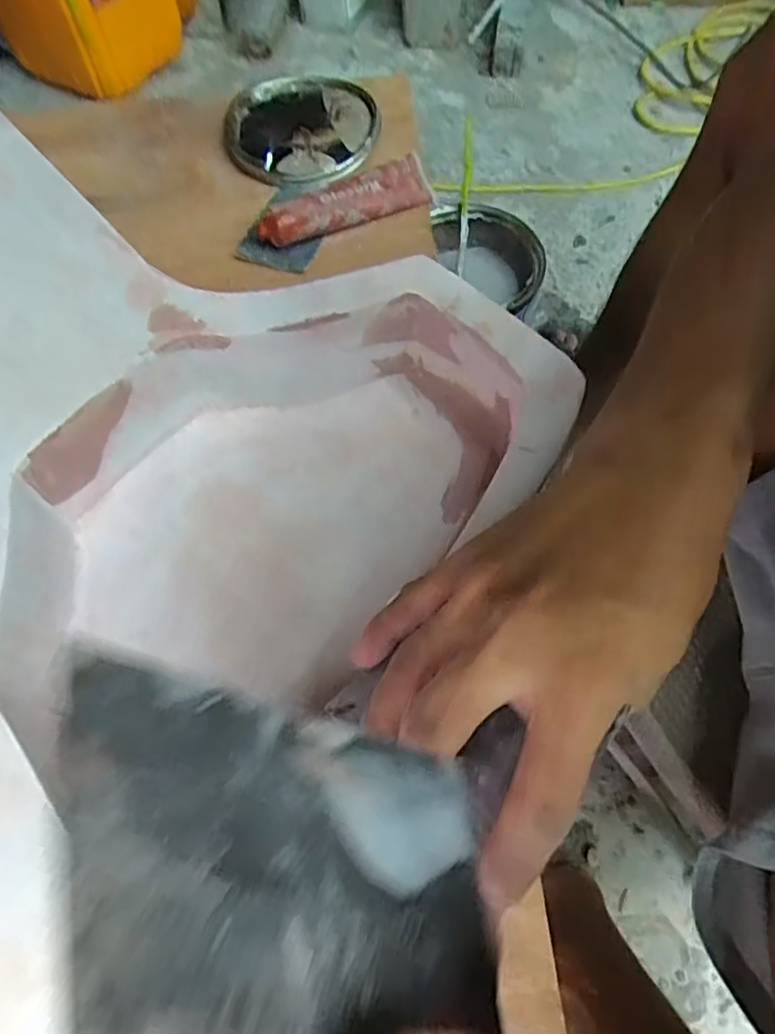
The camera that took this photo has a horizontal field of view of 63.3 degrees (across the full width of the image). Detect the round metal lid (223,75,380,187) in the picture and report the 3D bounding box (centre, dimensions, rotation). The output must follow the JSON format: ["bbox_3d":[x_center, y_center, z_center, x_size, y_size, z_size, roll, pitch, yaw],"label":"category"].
[{"bbox_3d":[-0.087,-0.408,0.653,0.146,0.018,0.155,-1,65,2],"label":"round metal lid"}]

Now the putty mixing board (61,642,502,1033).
[{"bbox_3d":[-0.009,0.074,0.105,0.006,0.095,0.095,-43,38,17],"label":"putty mixing board"}]

